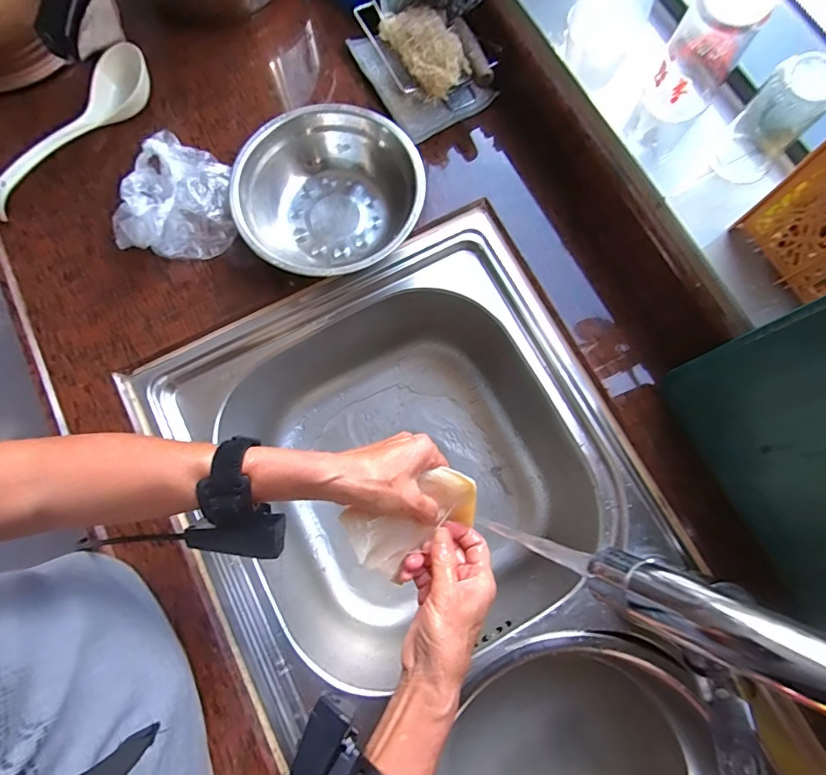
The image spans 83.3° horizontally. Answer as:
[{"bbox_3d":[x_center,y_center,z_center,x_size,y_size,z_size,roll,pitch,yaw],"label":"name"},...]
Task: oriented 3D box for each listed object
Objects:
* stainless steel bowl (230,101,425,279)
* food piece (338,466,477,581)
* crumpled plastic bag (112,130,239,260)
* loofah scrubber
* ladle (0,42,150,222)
[{"bbox_3d":[-0.086,-0.191,0.475,0.176,0.075,0.177,0,79,0],"label":"stainless steel bowl"},{"bbox_3d":[0.001,0.112,0.393,0.109,0.030,0.060,-26,80,-11],"label":"food piece"},{"bbox_3d":[-0.238,-0.198,0.478,0.108,0.062,0.110,-1,79,-1],"label":"crumpled plastic bag"},{"bbox_3d":[0.012,-0.357,0.484,0.054,0.036,0.105,-31,79,-7],"label":"loofah scrubber"},{"bbox_3d":[-0.378,-0.280,0.504,0.056,0.042,0.226,43,82,7],"label":"ladle"}]

